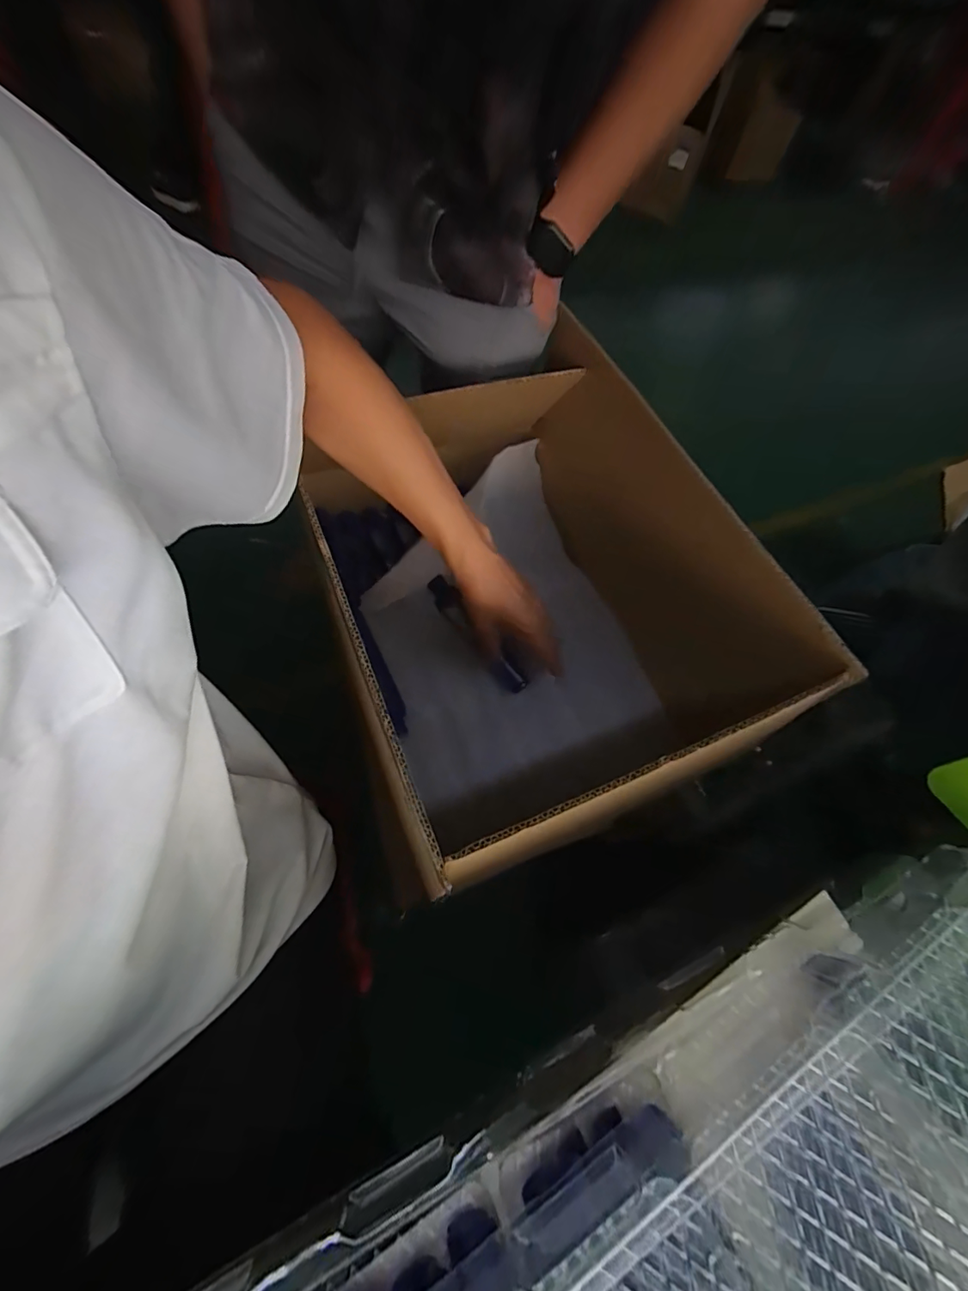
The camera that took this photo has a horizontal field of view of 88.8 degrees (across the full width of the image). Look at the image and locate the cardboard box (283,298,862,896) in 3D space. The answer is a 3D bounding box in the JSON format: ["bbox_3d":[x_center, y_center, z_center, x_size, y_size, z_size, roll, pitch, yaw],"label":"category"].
[{"bbox_3d":[0.037,-0.073,0.546,0.372,0.266,0.487,-18,66,-17],"label":"cardboard box"}]

